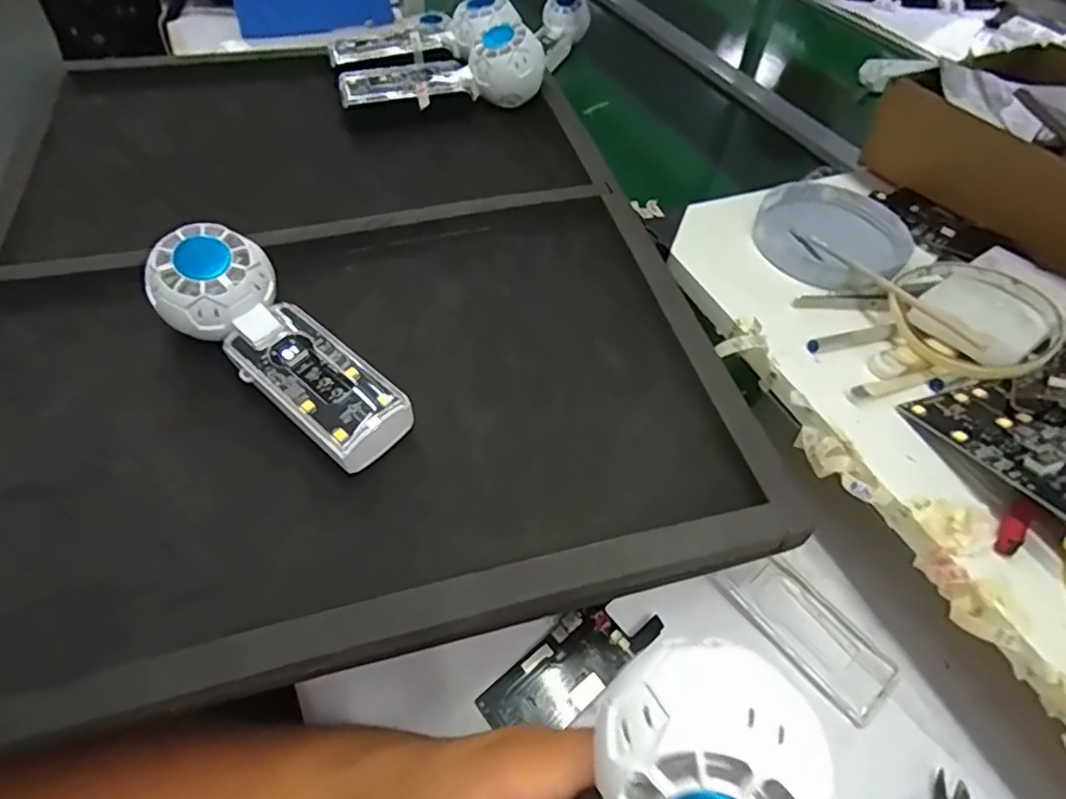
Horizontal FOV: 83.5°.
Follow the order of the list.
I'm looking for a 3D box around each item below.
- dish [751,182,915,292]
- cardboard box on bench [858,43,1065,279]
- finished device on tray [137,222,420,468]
[{"bbox_3d":[0.207,-0.119,0.412,0.099,0.015,0.114,33,56,21],"label":"dish"},{"bbox_3d":[0.400,-0.187,0.453,0.213,0.063,0.206,-24,57,-21],"label":"cardboard box on bench"},{"bbox_3d":[-0.136,-0.031,0.319,0.162,0.060,0.059,32,56,20],"label":"finished device on tray"}]

